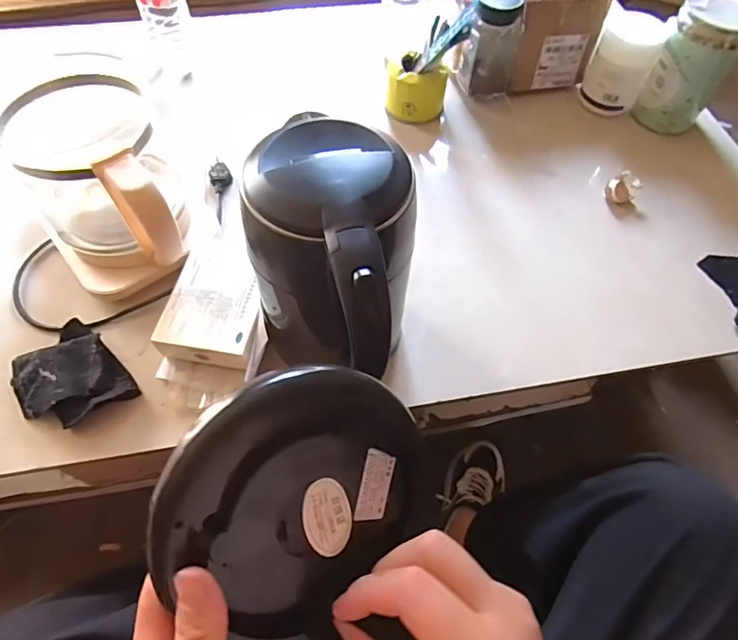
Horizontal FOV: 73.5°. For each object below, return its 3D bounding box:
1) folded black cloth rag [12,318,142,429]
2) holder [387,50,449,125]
[{"bbox_3d":[-0.315,0.059,0.517,0.094,0.025,0.119,-38,68,-21],"label":"folded black cloth rag"},{"bbox_3d":[0.071,-0.355,0.756,0.094,0.067,0.080,7,60,3],"label":"holder"}]

